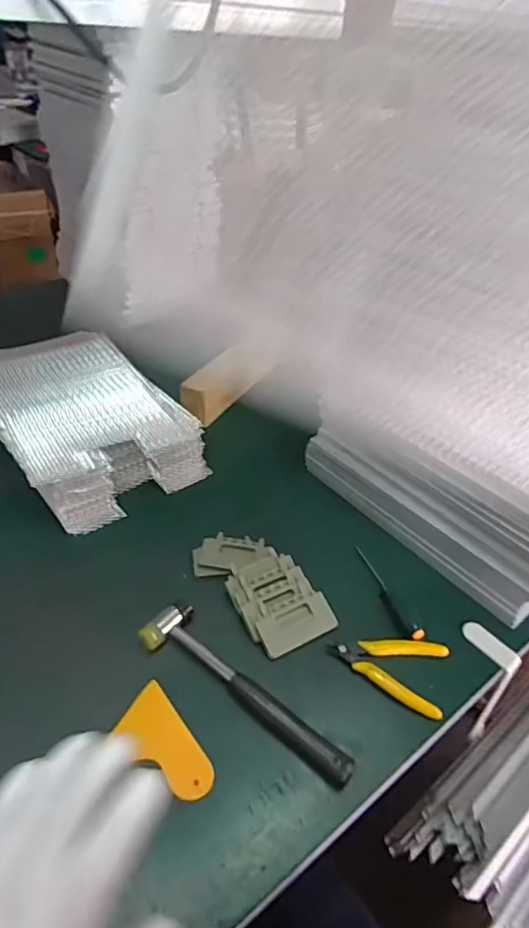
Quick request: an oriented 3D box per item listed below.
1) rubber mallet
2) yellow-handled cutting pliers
[{"bbox_3d":[-0.018,0.214,0.524,0.233,0.021,0.052,28,44,24],"label":"rubber mallet"},{"bbox_3d":[0.127,0.202,0.556,0.113,0.014,0.077,17,41,13],"label":"yellow-handled cutting pliers"}]

